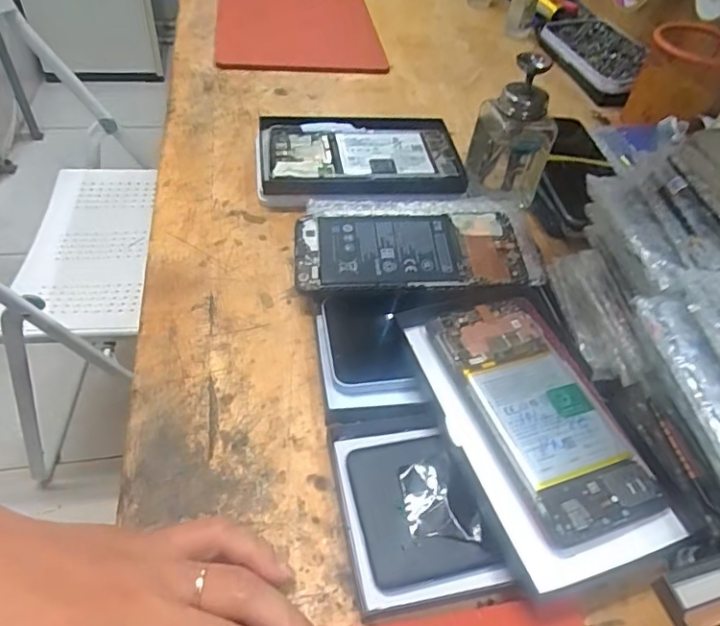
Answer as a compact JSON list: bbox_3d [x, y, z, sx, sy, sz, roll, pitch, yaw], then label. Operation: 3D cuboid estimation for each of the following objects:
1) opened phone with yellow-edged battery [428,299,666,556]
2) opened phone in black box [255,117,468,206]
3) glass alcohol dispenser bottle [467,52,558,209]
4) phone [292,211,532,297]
[{"bbox_3d":[0.105,0.053,0.322,0.075,0.005,0.151,-12,52,-18],"label":"opened phone with yellow-edged battery"},{"bbox_3d":[0.000,-0.136,0.495,0.177,0.026,0.117,-2,49,-6],"label":"opened phone in black box"},{"bbox_3d":[0.131,-0.152,0.467,0.060,0.120,0.052,0,49,-4],"label":"glass alcohol dispenser bottle"},{"bbox_3d":[0.036,-0.047,0.407,0.164,0.009,0.075,-2,49,-6],"label":"phone"}]

